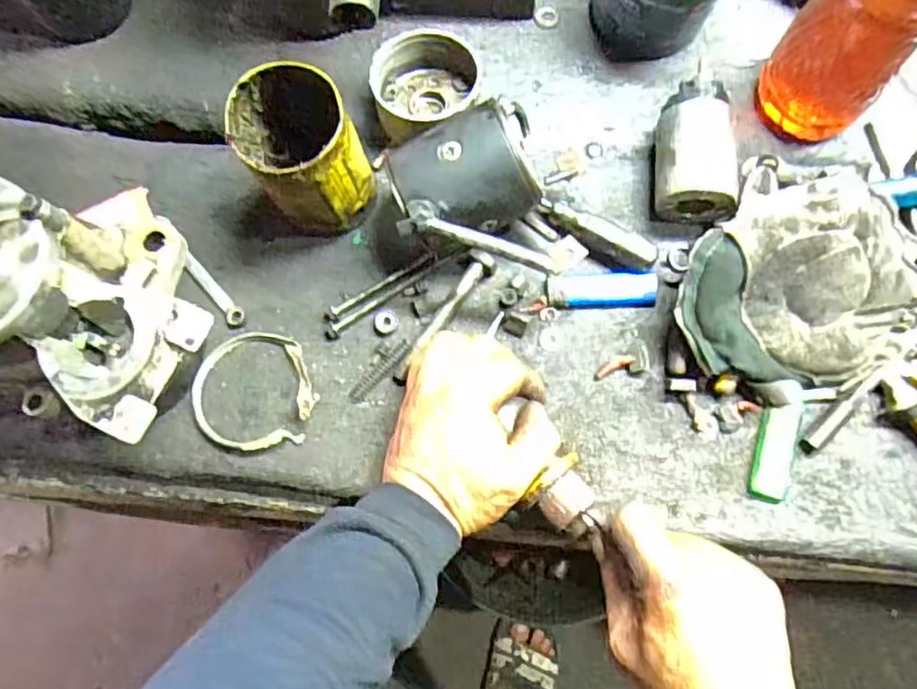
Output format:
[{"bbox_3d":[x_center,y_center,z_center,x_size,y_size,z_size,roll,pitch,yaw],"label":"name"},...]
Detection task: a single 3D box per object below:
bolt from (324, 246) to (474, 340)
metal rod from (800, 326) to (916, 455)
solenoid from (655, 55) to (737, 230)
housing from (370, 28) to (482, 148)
[{"bbox_3d":[-0.046,-0.040,0.481,0.122,0.007,0.009,-34,76,-8],"label":"bolt"},{"bbox_3d":[0.277,0.023,0.430,0.012,0.008,0.128,43,96,13],"label":"metal rod"},{"bbox_3d":[0.171,-0.139,0.471,0.055,0.047,0.106,5,74,3],"label":"solenoid"},{"bbox_3d":[-0.023,-0.196,0.491,0.082,0.045,0.077,-8,74,-1],"label":"housing"}]

